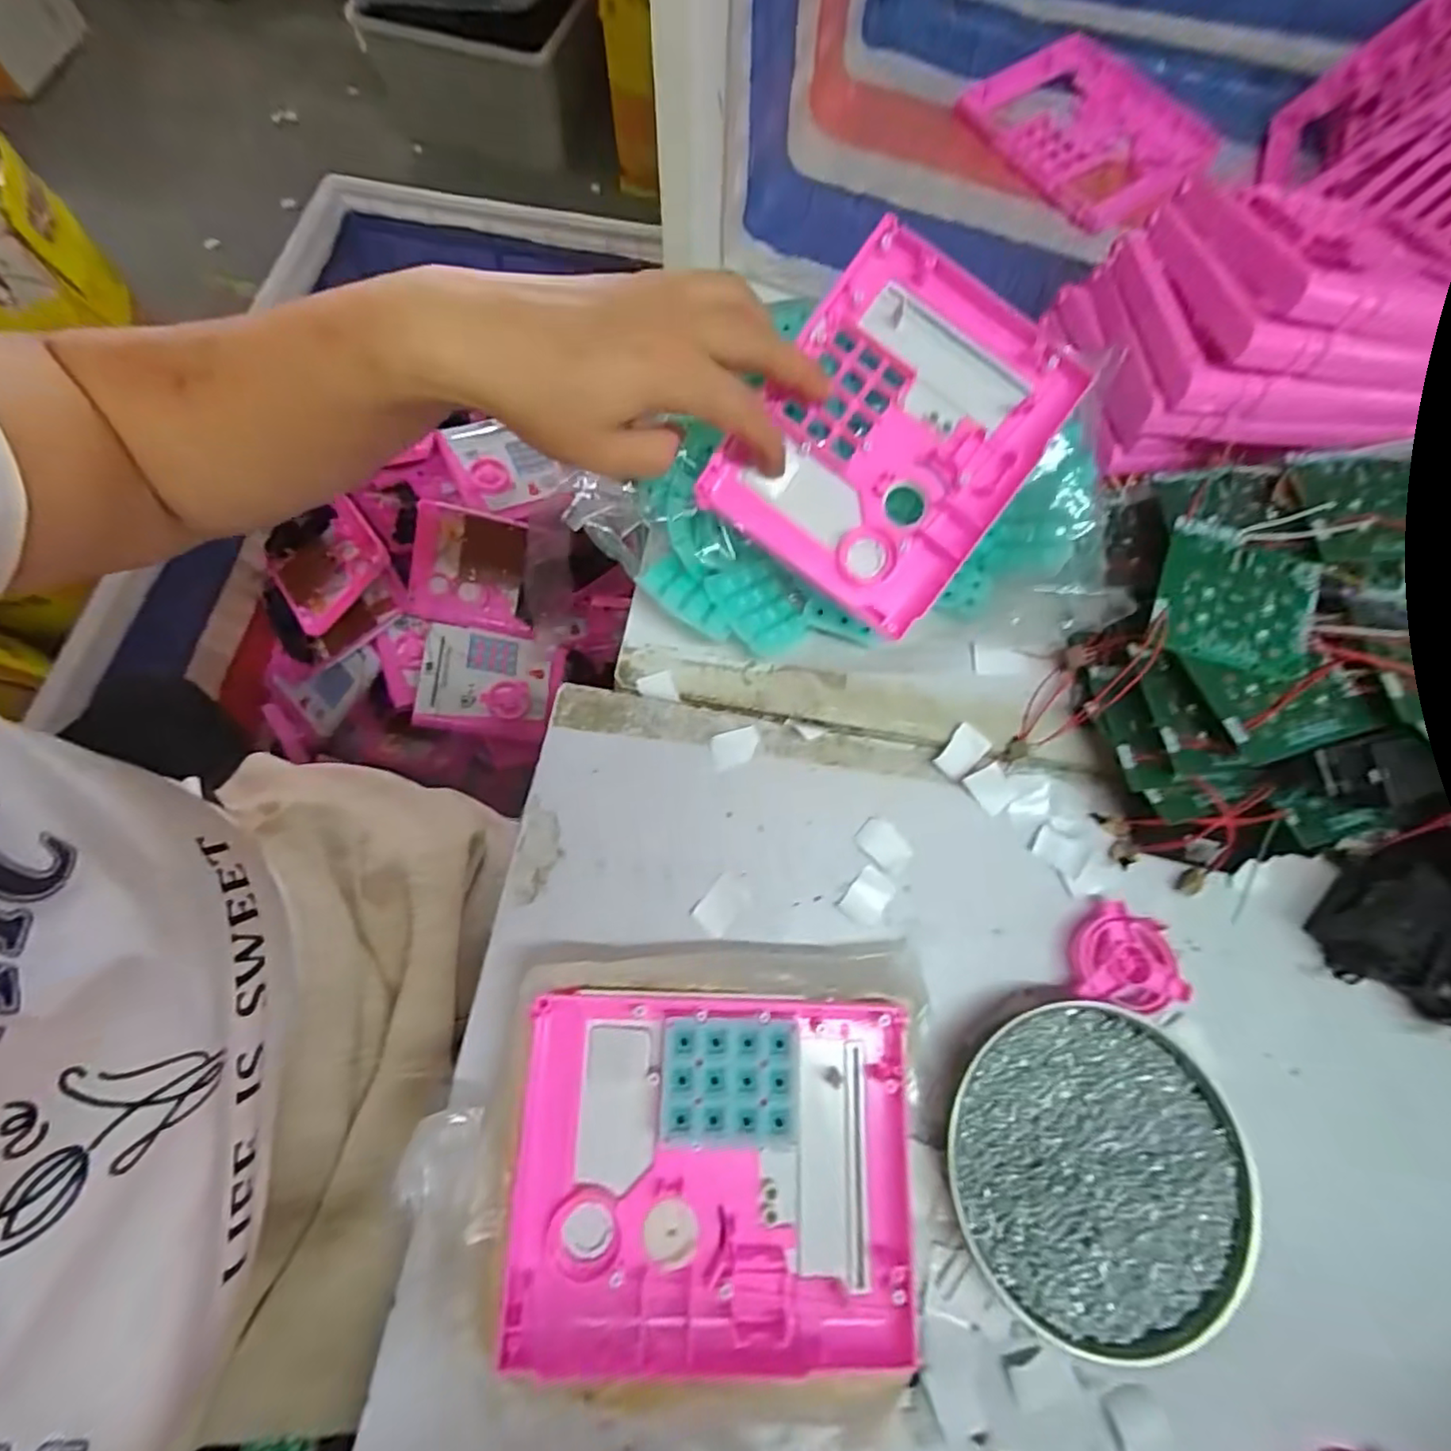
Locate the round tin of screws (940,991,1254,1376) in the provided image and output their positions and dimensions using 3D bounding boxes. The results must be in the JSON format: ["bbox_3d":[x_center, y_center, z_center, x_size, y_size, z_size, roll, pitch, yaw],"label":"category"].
[{"bbox_3d":[0.171,0.204,0.290,0.128,0.023,0.131,1,74,-2],"label":"round tin of screws"}]

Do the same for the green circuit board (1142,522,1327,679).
[{"bbox_3d":[0.264,-0.066,0.320,0.071,0.009,0.074,19,73,5],"label":"green circuit board"}]

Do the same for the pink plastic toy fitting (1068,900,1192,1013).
[{"bbox_3d":[0.208,0.120,0.320,0.053,0.019,0.048,14,74,2],"label":"pink plastic toy fitting"}]

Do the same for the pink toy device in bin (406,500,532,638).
[{"bbox_3d":[-0.302,-0.186,0.746,0.138,0.018,0.135,8,104,-12],"label":"pink toy device in bin"}]

